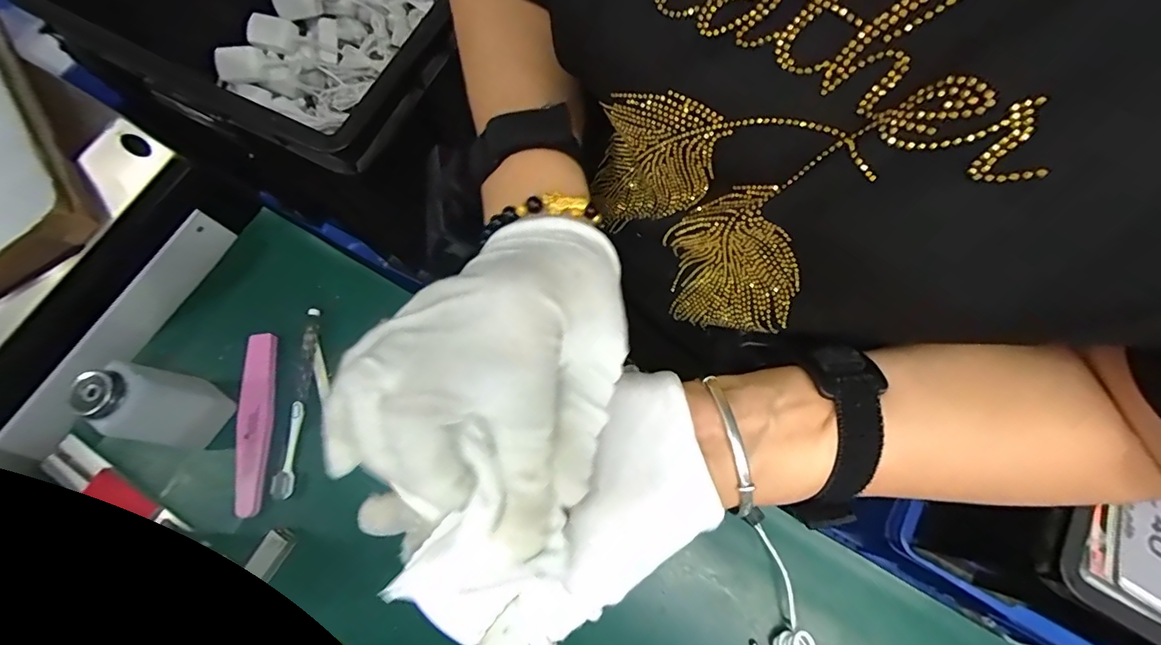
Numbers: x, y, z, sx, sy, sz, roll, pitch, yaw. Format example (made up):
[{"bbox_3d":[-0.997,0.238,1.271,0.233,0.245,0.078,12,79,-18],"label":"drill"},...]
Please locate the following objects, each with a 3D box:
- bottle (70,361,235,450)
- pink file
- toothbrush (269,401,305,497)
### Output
[{"bbox_3d":[-0.376,0.075,0.448,0.045,0.115,0.060,25,76,11],"label":"bottle"},{"bbox_3d":[-0.323,0.097,0.492,0.028,0.013,0.173,-8,72,1],"label":"pink file"},{"bbox_3d":[-0.282,0.123,0.483,0.014,0.013,0.089,3,73,4],"label":"toothbrush"}]

